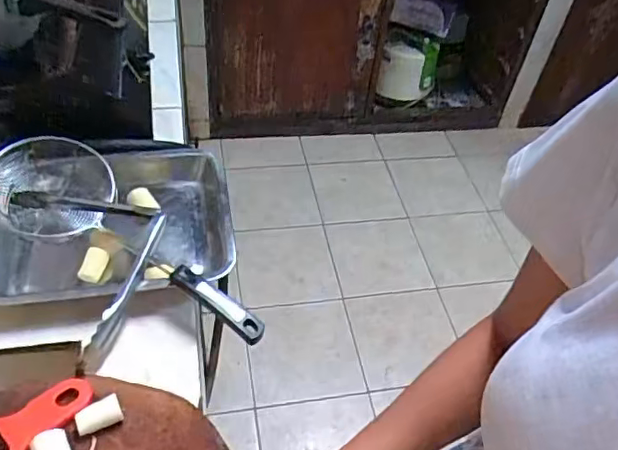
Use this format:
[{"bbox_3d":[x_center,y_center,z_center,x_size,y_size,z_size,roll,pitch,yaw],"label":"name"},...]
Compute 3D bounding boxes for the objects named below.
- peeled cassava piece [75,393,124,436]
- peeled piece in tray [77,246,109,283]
[{"bbox_3d":[-0.206,0.187,0.559,0.043,0.021,0.024,-18,52,-22],"label":"peeled cassava piece"},{"bbox_3d":[-0.263,0.049,0.701,0.028,0.018,0.042,7,47,0],"label":"peeled piece in tray"}]

